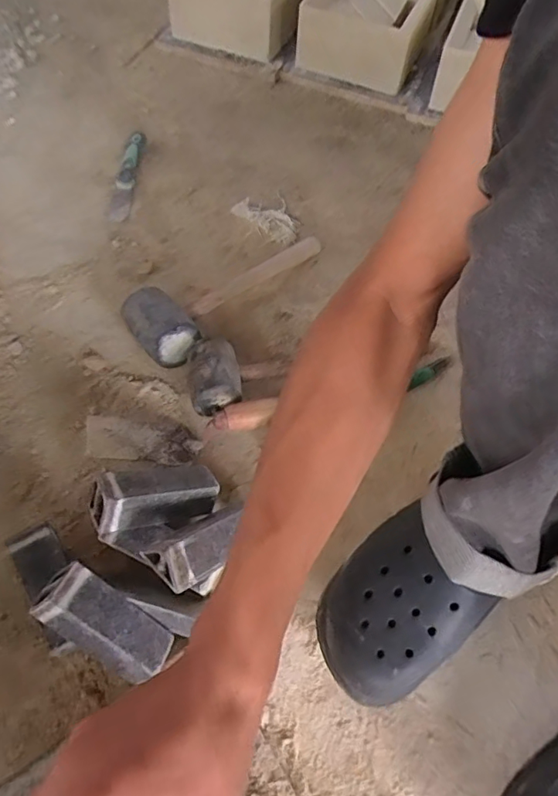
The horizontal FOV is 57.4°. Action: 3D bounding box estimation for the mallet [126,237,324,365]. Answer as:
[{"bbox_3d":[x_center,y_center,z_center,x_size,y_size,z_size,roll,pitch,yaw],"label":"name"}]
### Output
[{"bbox_3d":[-0.074,-0.154,0.674,0.104,0.068,0.292,38,65,18],"label":"mallet"}]

